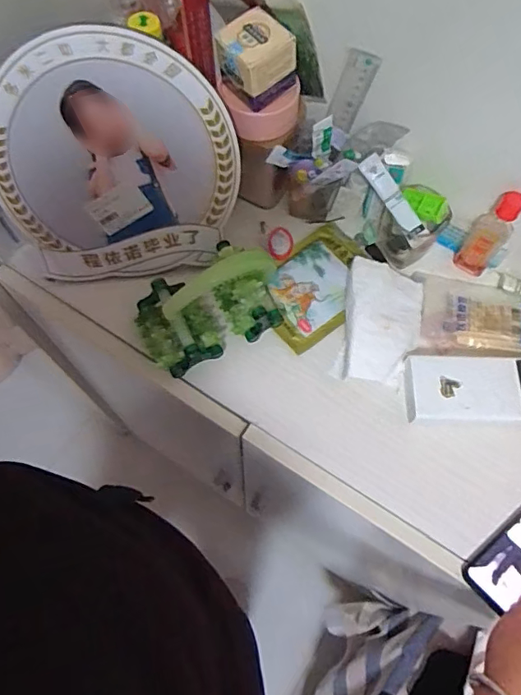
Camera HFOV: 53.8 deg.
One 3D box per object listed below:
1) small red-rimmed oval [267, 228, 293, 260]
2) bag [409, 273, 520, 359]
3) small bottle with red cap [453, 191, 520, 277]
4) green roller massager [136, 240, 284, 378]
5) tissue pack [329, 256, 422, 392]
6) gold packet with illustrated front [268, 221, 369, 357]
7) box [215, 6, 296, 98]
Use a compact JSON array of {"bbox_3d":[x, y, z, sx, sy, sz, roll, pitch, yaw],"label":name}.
[{"bbox_3d":[0.024,-0.123,0.612,0.030,0.010,0.044,1,67,-1],"label":"small red-rimmed oval"},{"bbox_3d":[0.245,-0.030,0.568,0.146,0.020,0.098,10,67,3],"label":"bag"},{"bbox_3d":[0.245,-0.121,0.550,0.037,0.111,0.023,38,71,14],"label":"small bottle with red cap"},{"bbox_3d":[-0.057,-0.045,0.527,0.141,0.091,0.098,-22,69,-10],"label":"green roller massager"},{"bbox_3d":[0.128,-0.023,0.547,0.084,0.040,0.130,10,67,3],"label":"tissue pack"},{"bbox_3d":[0.066,-0.072,0.586,0.139,0.004,0.105,-37,72,-15],"label":"gold packet with illustrated front"},{"bbox_3d":[-0.005,-0.280,0.487,0.059,0.038,0.057,-37,72,-15],"label":"box"}]

